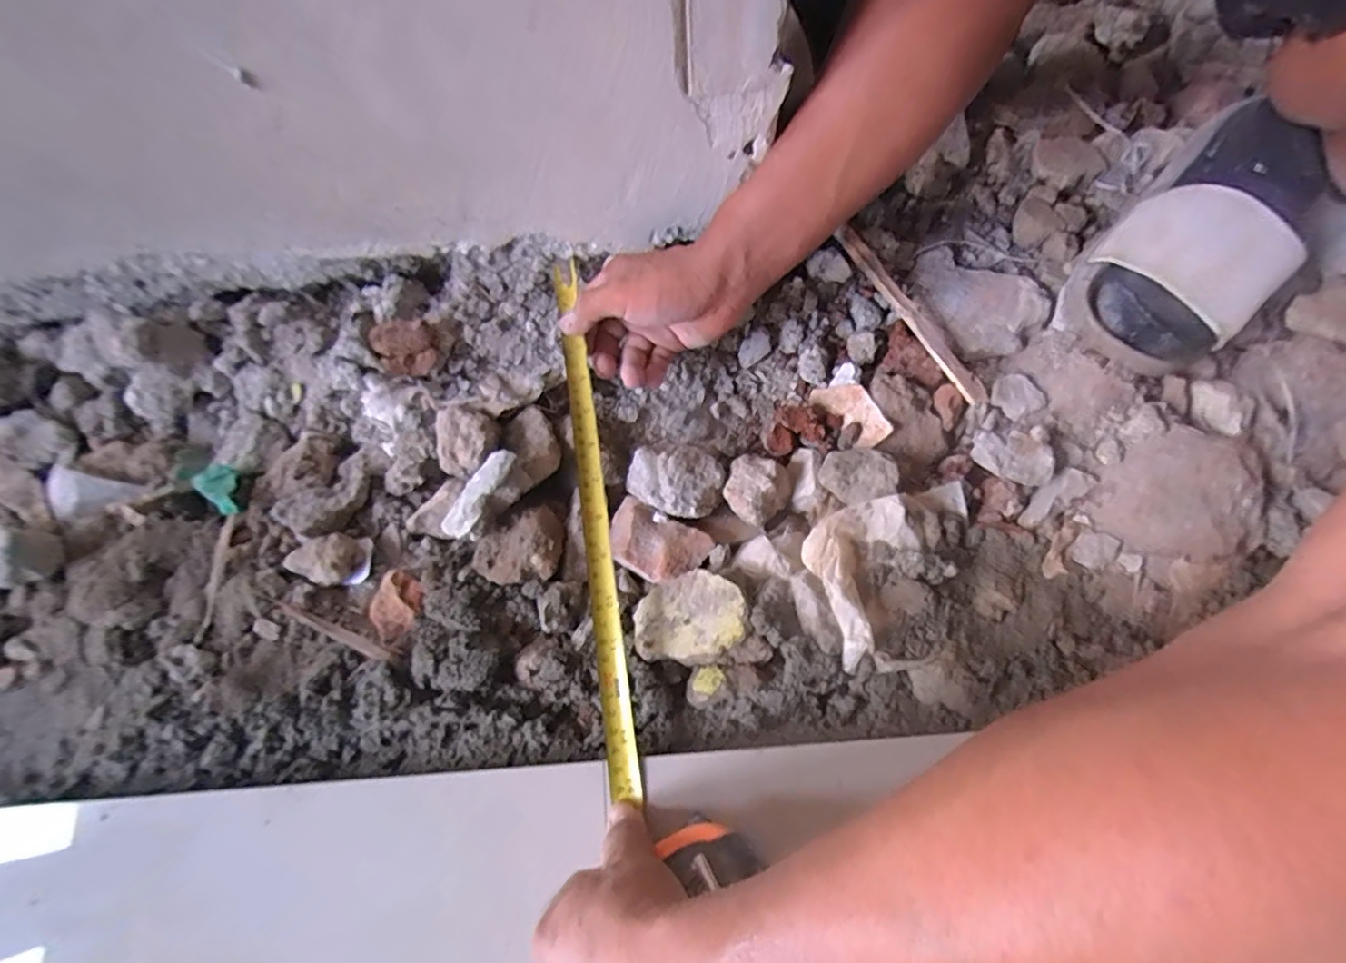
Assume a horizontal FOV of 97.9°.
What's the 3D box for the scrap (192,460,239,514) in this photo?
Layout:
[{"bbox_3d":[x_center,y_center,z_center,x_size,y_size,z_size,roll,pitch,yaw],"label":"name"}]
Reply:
[{"bbox_3d":[-0.314,0.005,0.411,0.040,0.015,0.025,32,75,13],"label":"scrap"}]

